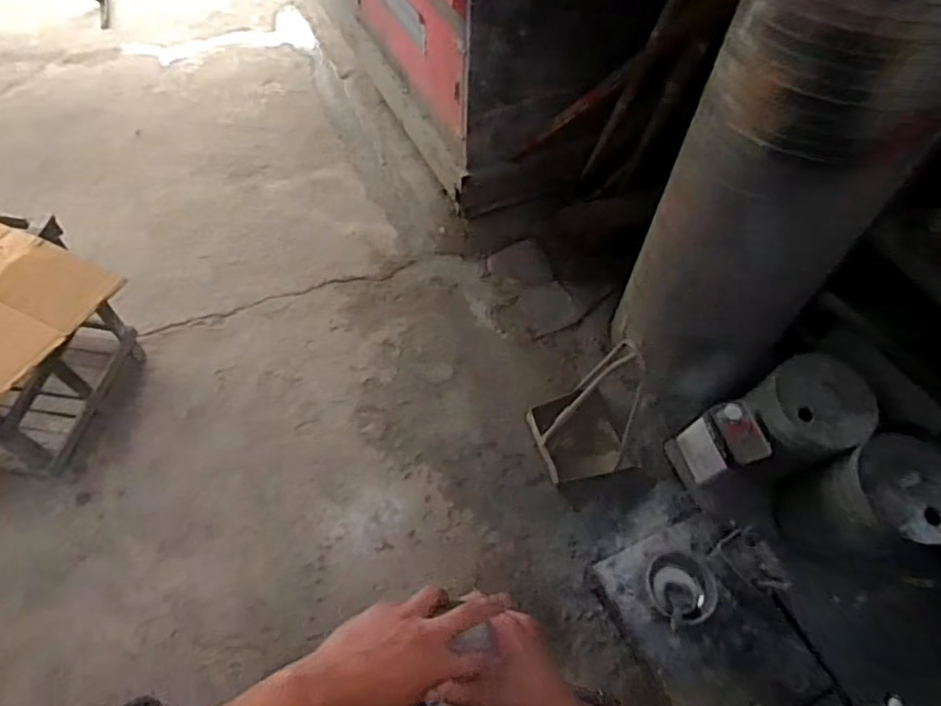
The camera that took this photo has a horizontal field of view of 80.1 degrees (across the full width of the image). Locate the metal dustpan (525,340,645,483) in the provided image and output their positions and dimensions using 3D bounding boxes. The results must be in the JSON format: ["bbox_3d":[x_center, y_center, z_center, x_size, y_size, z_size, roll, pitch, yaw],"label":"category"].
[{"bbox_3d":[0.359,0.173,1.632,0.285,0.422,0.281,-16,57,-12],"label":"metal dustpan"}]

